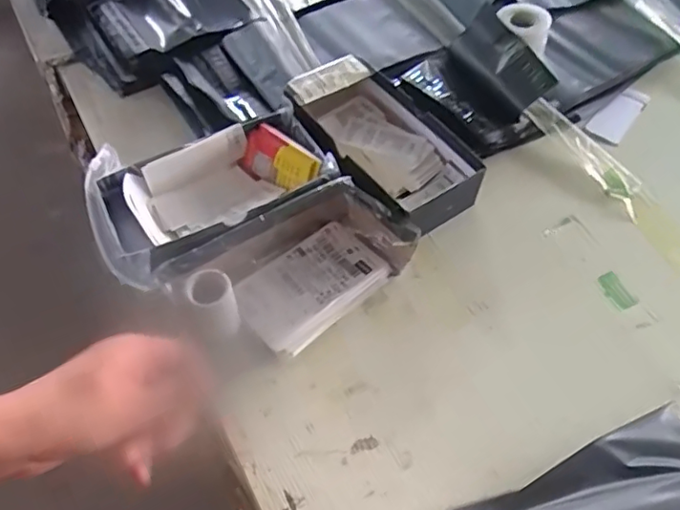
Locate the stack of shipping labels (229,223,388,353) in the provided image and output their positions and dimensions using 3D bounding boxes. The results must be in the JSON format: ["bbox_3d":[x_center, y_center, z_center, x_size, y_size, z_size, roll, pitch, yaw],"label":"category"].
[{"bbox_3d":[-0.029,0.030,0.571,0.138,0.015,0.089,-37,63,-24],"label":"stack of shipping labels"}]

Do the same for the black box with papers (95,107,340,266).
[{"bbox_3d":[-0.123,-0.061,0.598,0.226,0.054,0.127,-25,59,-18],"label":"black box with papers"}]

